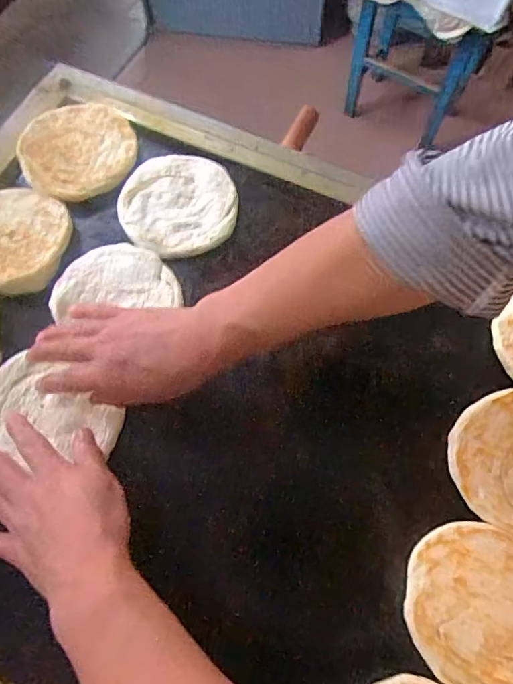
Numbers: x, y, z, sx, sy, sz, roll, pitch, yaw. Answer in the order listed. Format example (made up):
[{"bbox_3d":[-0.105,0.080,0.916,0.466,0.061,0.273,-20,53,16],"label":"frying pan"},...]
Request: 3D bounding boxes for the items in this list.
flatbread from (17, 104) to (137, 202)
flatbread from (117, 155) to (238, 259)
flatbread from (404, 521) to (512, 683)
[{"bbox_3d":[-0.207,-0.224,0.578,0.129,0.018,0.122,0,68,0],"label":"flatbread"},{"bbox_3d":[-0.088,-0.156,0.558,0.128,0.010,0.128,0,67,1],"label":"flatbread"},{"bbox_3d":[0.186,0.212,0.393,0.125,0.004,0.121,0,67,1],"label":"flatbread"}]

